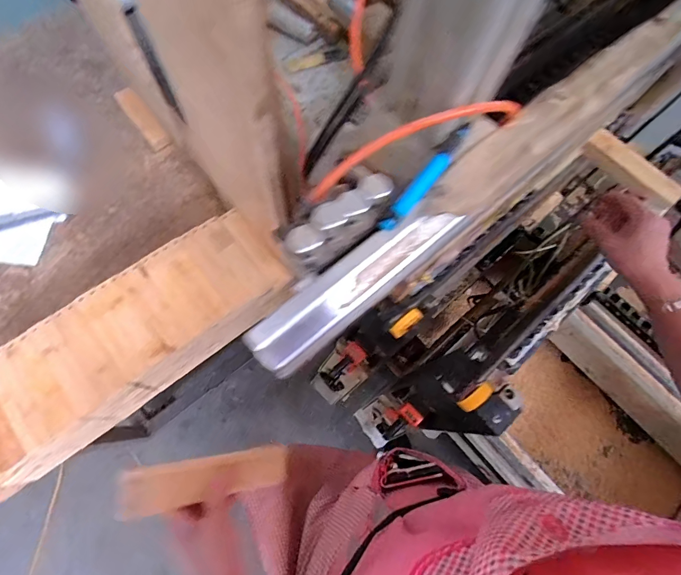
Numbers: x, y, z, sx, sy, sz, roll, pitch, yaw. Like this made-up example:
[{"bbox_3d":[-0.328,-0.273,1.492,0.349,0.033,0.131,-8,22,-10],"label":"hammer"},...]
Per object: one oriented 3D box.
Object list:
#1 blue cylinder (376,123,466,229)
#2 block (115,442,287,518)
[{"bbox_3d":[0.069,-0.087,0.287,0.013,0.014,0.117,37,73,9],"label":"blue cylinder"},{"bbox_3d":[-0.136,0.207,0.406,0.187,0.017,0.043,13,55,-43],"label":"block"}]

